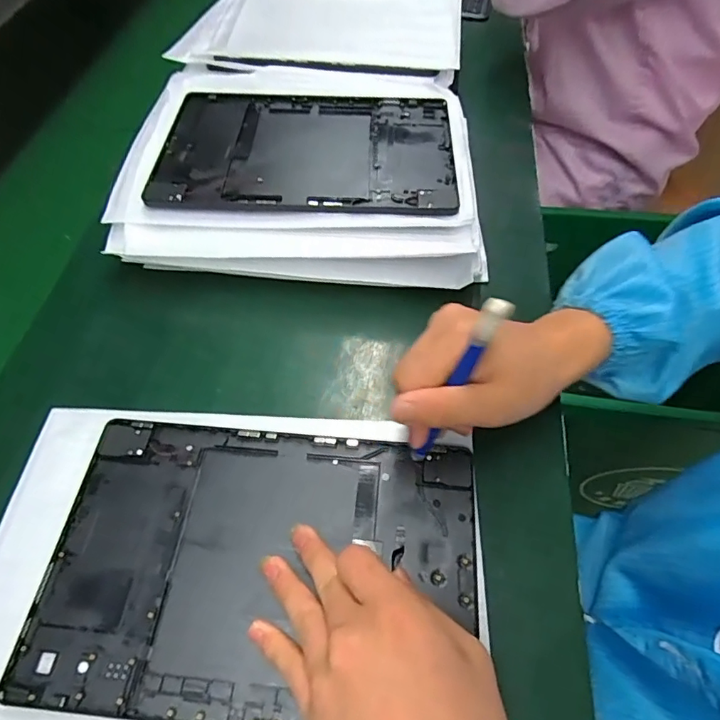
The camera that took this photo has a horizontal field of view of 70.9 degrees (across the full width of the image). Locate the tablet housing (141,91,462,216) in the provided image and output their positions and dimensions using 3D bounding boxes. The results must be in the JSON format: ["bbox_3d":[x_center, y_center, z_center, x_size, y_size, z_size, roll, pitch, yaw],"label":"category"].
[{"bbox_3d":[-0.042,-0.177,0.418,0.234,0.013,0.157,0,54,3],"label":"tablet housing"}]

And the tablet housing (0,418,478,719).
[{"bbox_3d":[-0.054,0.111,0.285,0.233,0.014,0.152,3,54,4],"label":"tablet housing"}]

